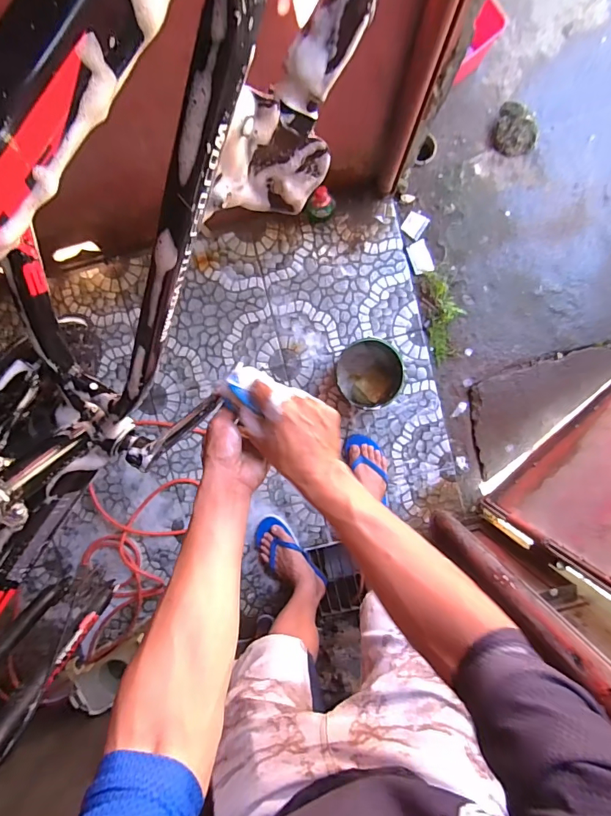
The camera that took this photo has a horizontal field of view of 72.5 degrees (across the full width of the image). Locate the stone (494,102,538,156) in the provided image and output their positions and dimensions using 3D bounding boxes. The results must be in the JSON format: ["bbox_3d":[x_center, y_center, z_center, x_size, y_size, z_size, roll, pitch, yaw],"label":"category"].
[{"bbox_3d":[0.582,-0.755,1.137,0.124,0.092,0.089,13,93,0],"label":"stone"}]

